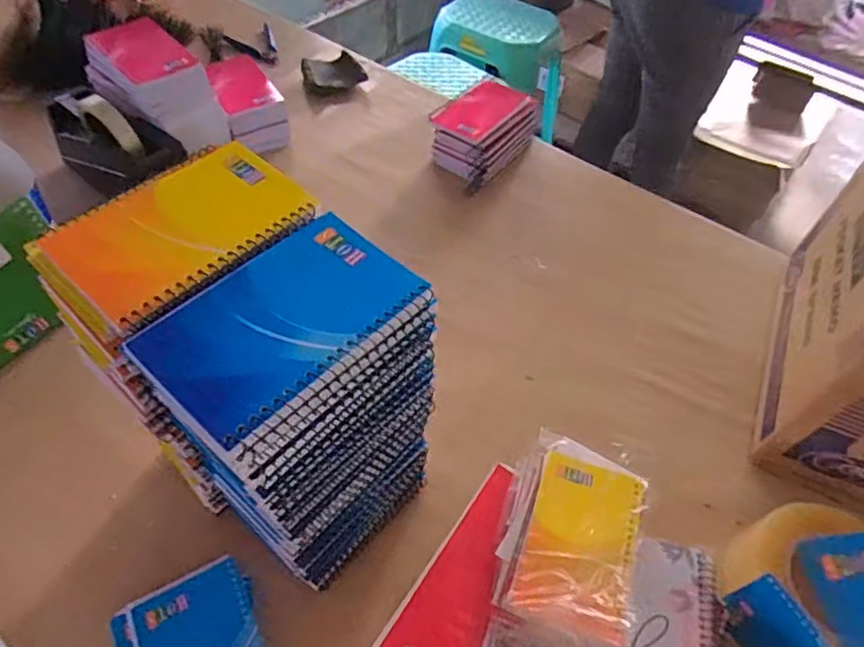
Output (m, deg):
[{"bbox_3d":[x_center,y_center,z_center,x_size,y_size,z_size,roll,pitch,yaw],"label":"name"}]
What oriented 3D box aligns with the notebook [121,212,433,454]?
[{"bbox_3d":[-0.072,-0.004,0.290,0.083,0.007,0.130,36,59,21],"label":"notebook"}]

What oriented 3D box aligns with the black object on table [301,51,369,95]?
[{"bbox_3d":[-0.151,-0.387,0.903,0.096,0.044,0.080,-20,57,-18],"label":"black object on table"}]

